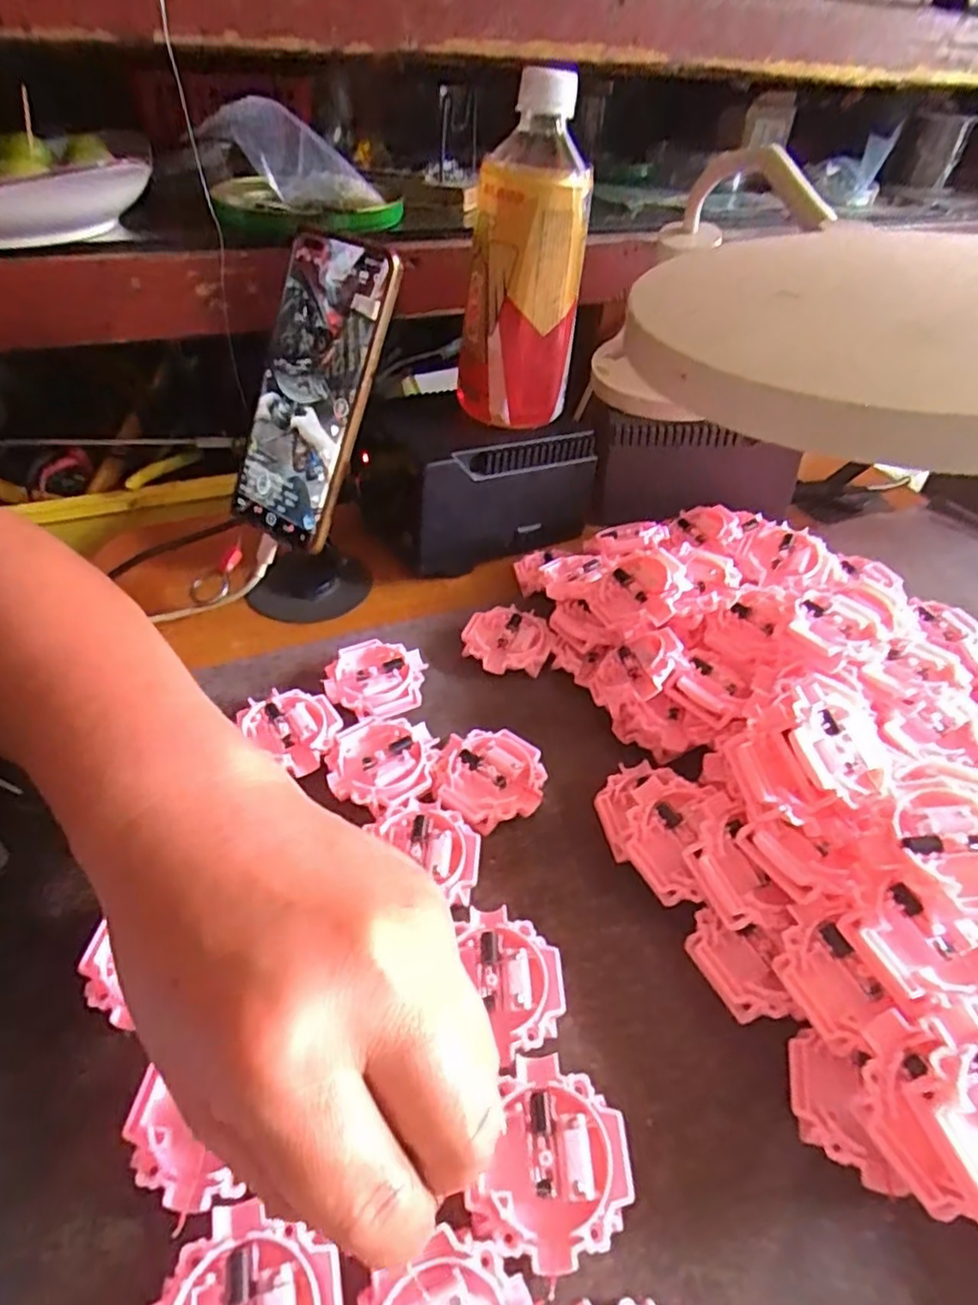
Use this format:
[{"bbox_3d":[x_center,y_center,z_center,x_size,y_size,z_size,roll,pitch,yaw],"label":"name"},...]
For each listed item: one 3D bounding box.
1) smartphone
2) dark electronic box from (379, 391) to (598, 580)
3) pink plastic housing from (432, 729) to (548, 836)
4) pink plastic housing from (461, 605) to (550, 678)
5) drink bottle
[{"bbox_3d":[-0.102,-0.144,0.377,0.075,0.160,0.013,27,17,23],"label":"smartphone"},{"bbox_3d":[-0.006,-0.135,0.488,0.137,0.090,0.107,-17,47,-21],"label":"dark electronic box"},{"bbox_3d":[0.000,0.063,0.330,0.053,0.018,0.052,2,43,-2],"label":"pink plastic housing"},{"bbox_3d":[0.010,-0.006,0.406,0.050,0.017,0.049,4,43,1],"label":"pink plastic housing"},{"bbox_3d":[0.021,-0.235,0.409,0.071,0.174,0.058,4,43,1],"label":"drink bottle"}]

